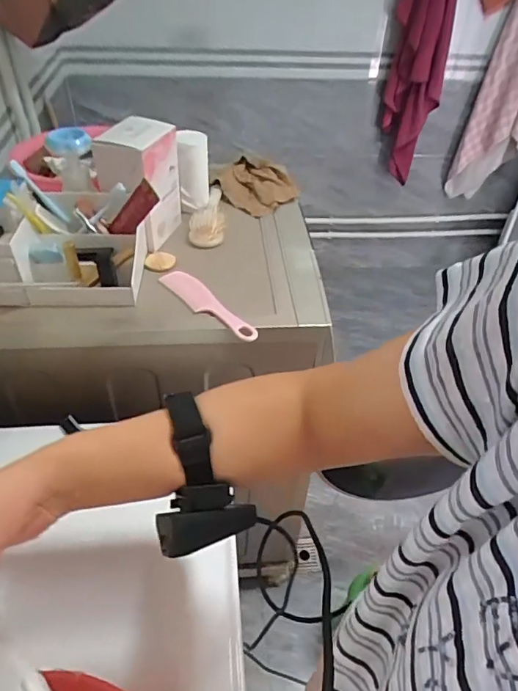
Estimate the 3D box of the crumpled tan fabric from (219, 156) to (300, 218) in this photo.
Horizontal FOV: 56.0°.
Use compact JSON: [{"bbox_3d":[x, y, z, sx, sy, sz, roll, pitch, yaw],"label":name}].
[{"bbox_3d":[-0.002,-0.326,0.981,0.132,0.055,0.137,29,48,25],"label":"crumpled tan fabric"}]

